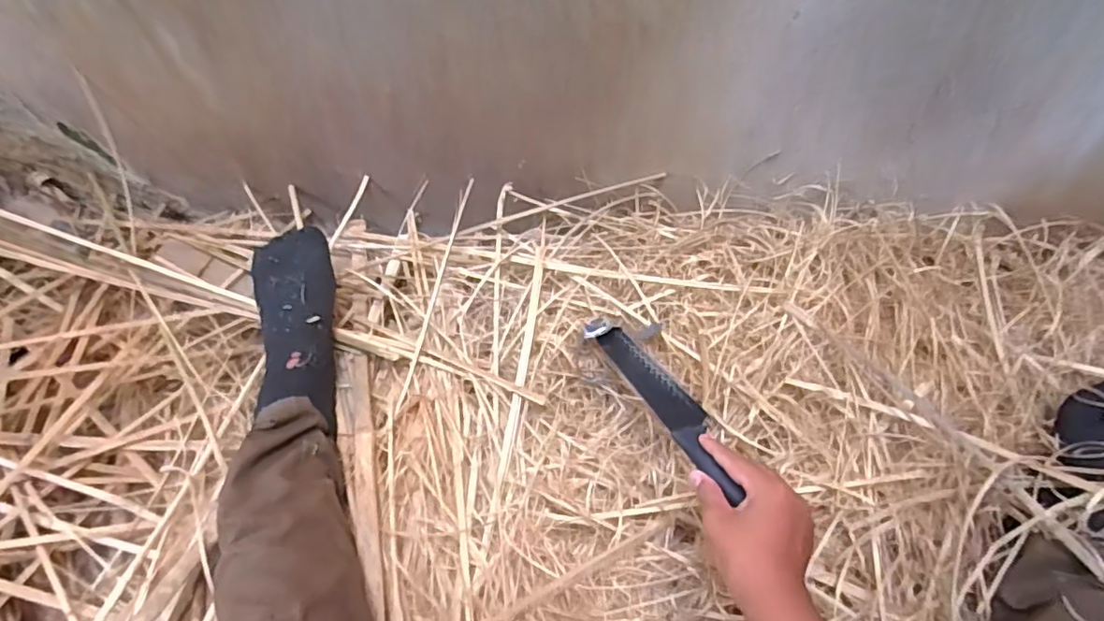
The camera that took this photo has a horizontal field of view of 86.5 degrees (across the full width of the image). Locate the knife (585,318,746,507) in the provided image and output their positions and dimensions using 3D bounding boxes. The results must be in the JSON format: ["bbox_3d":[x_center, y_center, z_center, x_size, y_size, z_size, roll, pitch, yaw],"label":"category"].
[{"bbox_3d":[0.114,0.090,0.602,0.047,0.029,0.254,-21,42,-14],"label":"knife"}]

